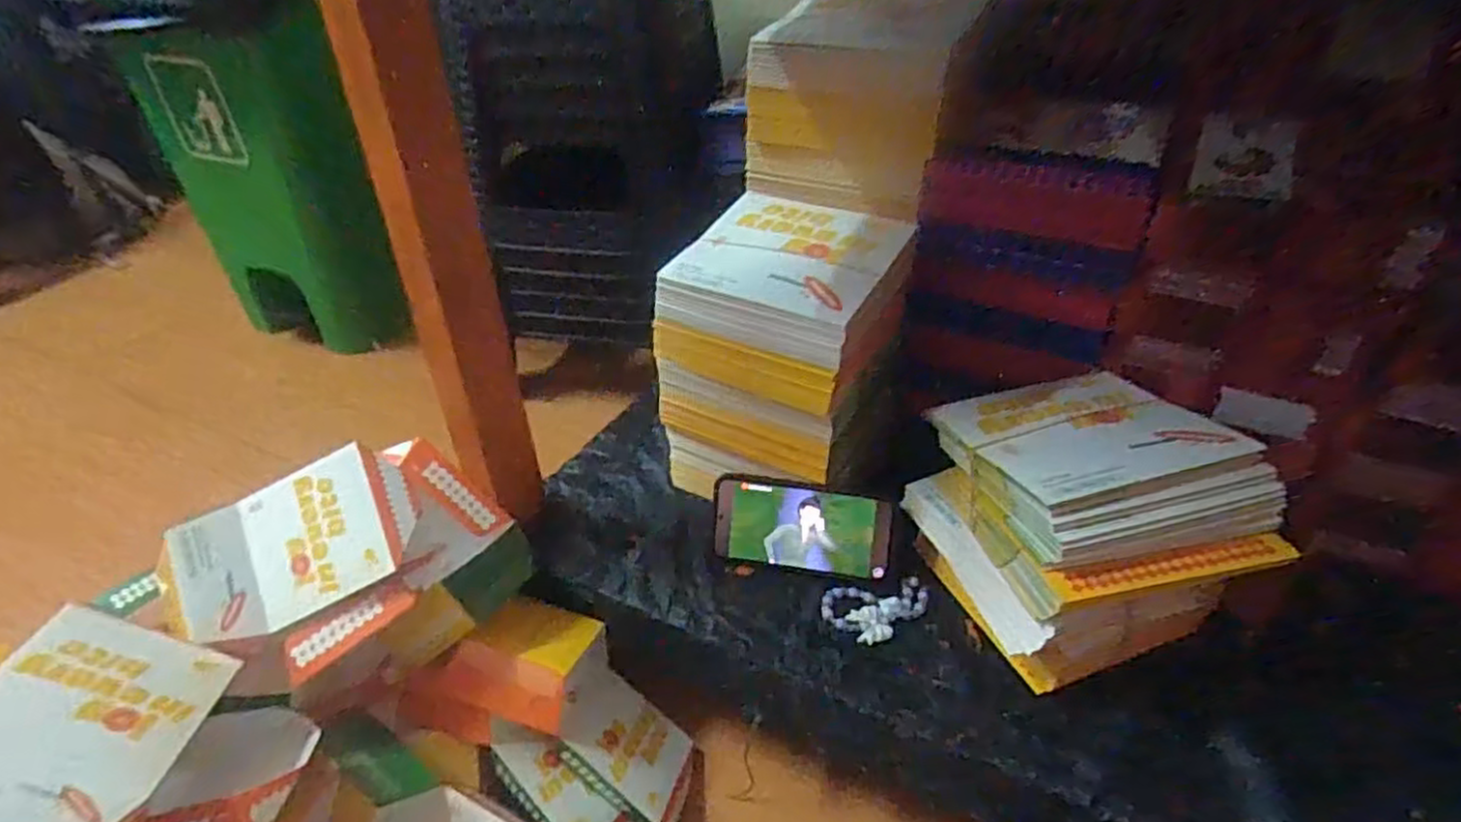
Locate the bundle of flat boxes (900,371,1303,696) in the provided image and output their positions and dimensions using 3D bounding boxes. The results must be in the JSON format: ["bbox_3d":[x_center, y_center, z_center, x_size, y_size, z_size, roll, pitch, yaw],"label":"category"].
[{"bbox_3d":[0.273,0.085,0.593,0.190,0.166,0.204,-12,36,-14],"label":"bundle of flat boxes"}]

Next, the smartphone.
[{"bbox_3d":[0.061,0.102,0.664,0.153,0.077,0.004,5,5,12],"label":"smartphone"}]

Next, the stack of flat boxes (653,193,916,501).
[{"bbox_3d":[0.054,-0.055,0.708,0.177,0.219,0.168,20,41,28],"label":"stack of flat boxes"}]

